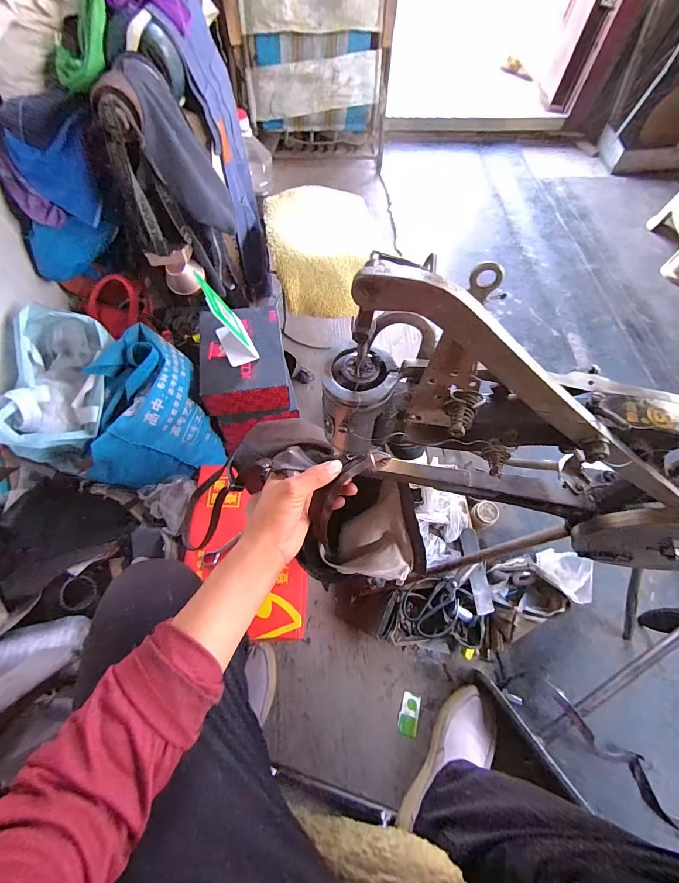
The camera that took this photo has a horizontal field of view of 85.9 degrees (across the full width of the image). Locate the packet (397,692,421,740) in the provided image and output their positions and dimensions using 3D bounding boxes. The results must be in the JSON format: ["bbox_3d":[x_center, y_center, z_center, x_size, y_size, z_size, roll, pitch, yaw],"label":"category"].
[{"bbox_3d":[0.126,0.495,0.661,0.036,0.010,0.064,16,64,6],"label":"packet"}]

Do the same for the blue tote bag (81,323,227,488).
[{"bbox_3d":[-0.359,-0.050,0.695,0.196,0.190,0.234,-18,66,-11],"label":"blue tote bag"}]

